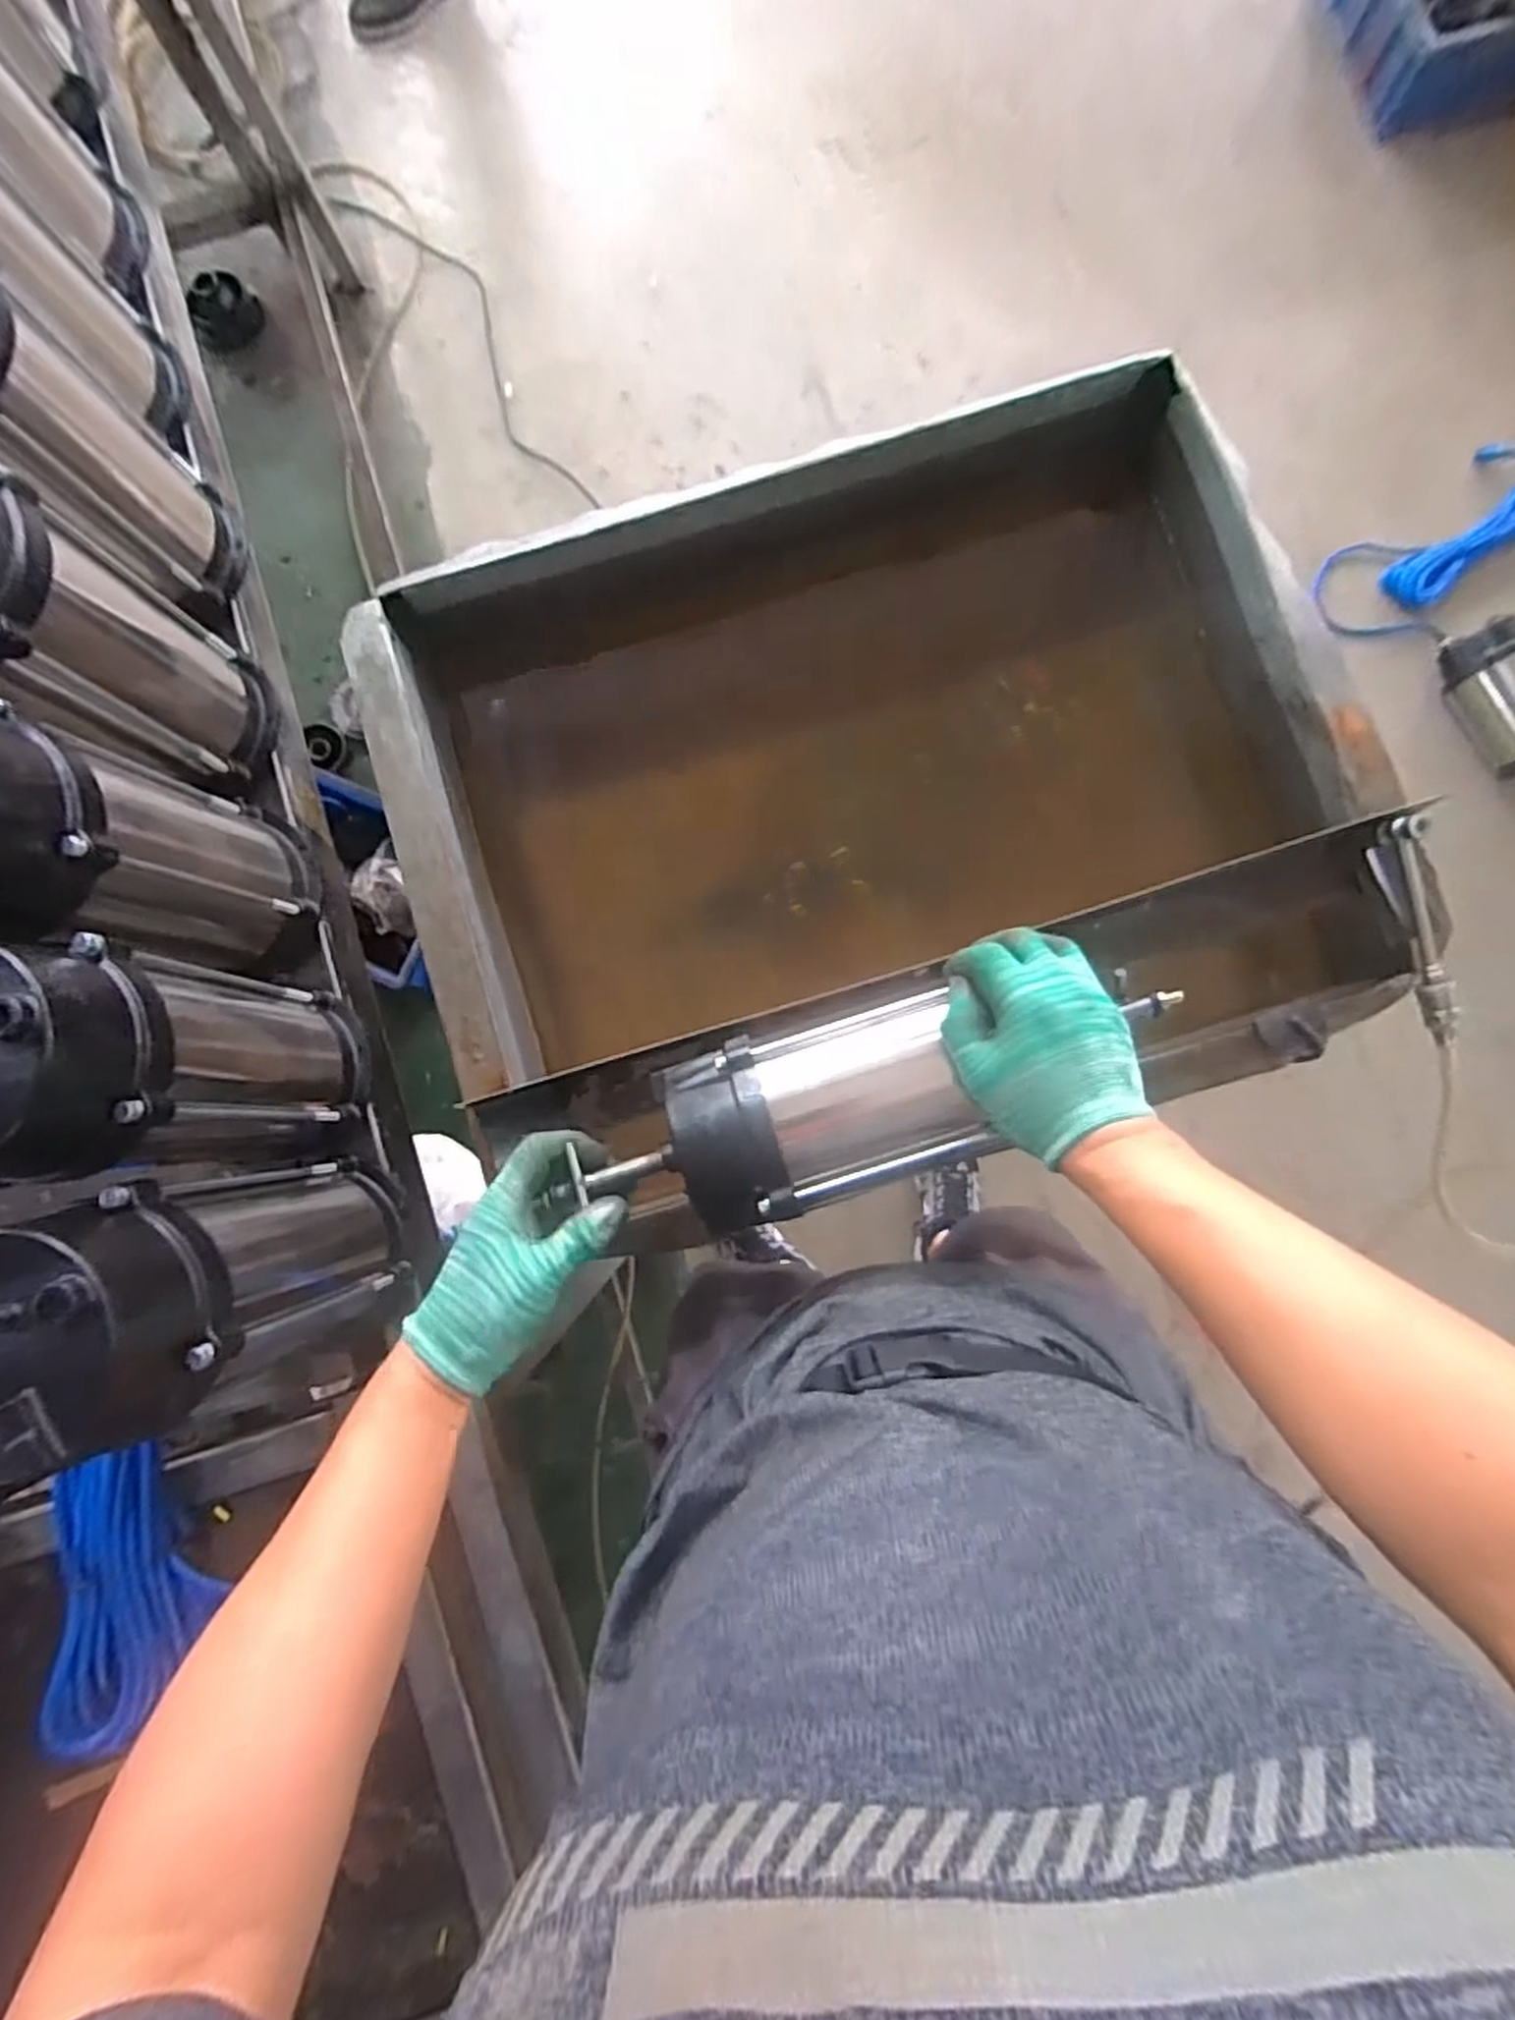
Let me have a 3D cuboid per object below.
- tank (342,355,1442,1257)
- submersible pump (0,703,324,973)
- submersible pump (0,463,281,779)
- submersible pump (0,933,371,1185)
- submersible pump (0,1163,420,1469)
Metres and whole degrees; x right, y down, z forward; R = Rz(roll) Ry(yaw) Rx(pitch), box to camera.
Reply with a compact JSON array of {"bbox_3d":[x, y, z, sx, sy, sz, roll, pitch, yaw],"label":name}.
[{"bbox_3d":[0.091,-0.182,0.724,0.744,0.224,0.611,-20,85,1],"label":"tank"},{"bbox_3d":[-0.411,-0.097,0.503,0.113,0.267,0.127,25,87,4],"label":"submersible pump"},{"bbox_3d":[-0.445,-0.236,0.498,0.110,0.248,0.126,30,87,4],"label":"submersible pump"},{"bbox_3d":[-0.367,0.033,0.483,0.110,0.255,0.128,-4,85,2],"label":"submersible pump"},{"bbox_3d":[-0.331,0.162,0.470,0.113,0.256,0.122,-10,85,1],"label":"submersible pump"}]

